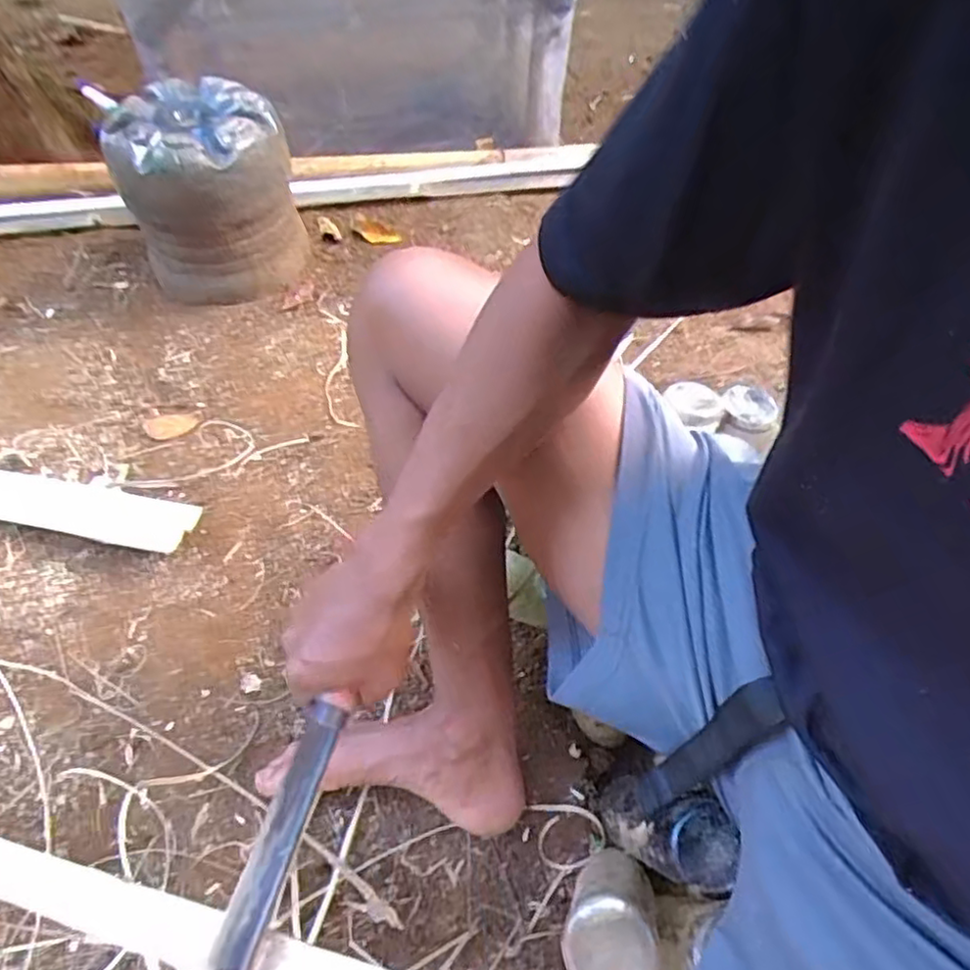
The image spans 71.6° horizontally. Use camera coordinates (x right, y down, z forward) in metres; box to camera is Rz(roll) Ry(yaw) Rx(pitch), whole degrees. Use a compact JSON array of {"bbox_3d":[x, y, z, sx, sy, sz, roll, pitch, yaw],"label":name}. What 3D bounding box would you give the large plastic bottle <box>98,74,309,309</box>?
[{"bbox_3d":[-0.424,-0.444,1.049,0.230,0.260,0.244,-29,60,-26],"label":"large plastic bottle"}]

